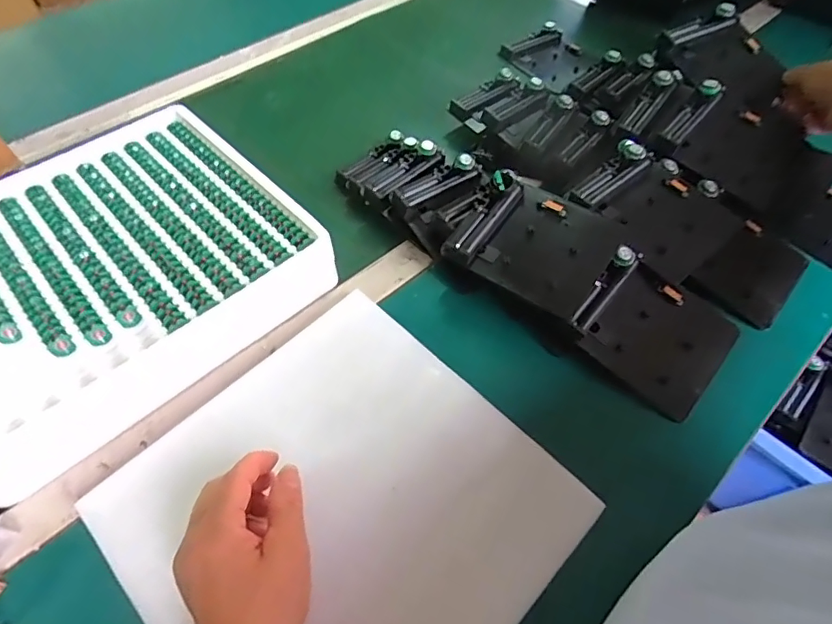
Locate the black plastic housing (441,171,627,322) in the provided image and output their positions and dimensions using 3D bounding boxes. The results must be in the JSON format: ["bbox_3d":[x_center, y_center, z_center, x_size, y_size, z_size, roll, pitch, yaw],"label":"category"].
[{"bbox_3d":[0.108,-0.067,0.450,0.131,0.030,0.110,30,62,18],"label":"black plastic housing"}]

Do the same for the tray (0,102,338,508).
[{"bbox_3d":[-0.294,-0.051,0.463,0.319,0.056,0.318,-38,65,-22],"label":"tray"}]

